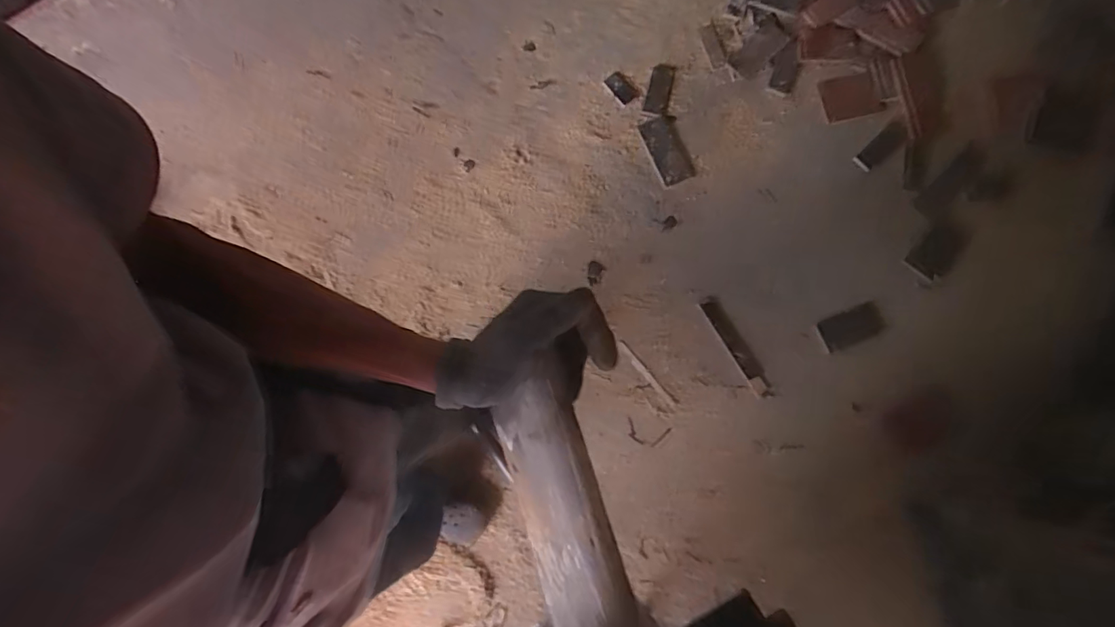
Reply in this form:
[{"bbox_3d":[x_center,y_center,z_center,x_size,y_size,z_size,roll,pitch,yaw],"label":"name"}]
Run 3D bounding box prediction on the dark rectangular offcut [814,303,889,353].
[{"bbox_3d":[0.818,0.039,1.447,0.194,0.012,0.092,-20,85,-6],"label":"dark rectangular offcut"}]

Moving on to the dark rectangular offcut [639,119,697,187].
[{"bbox_3d":[0.321,-0.479,1.525,0.097,0.016,0.202,-23,80,-3],"label":"dark rectangular offcut"}]

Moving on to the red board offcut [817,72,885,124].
[{"bbox_3d":[0.878,-0.649,1.569,0.162,0.015,0.134,-12,84,8],"label":"red board offcut"}]

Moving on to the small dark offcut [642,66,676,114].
[{"bbox_3d":[0.304,-0.668,1.548,0.066,0.015,0.153,15,80,4],"label":"small dark offcut"}]

